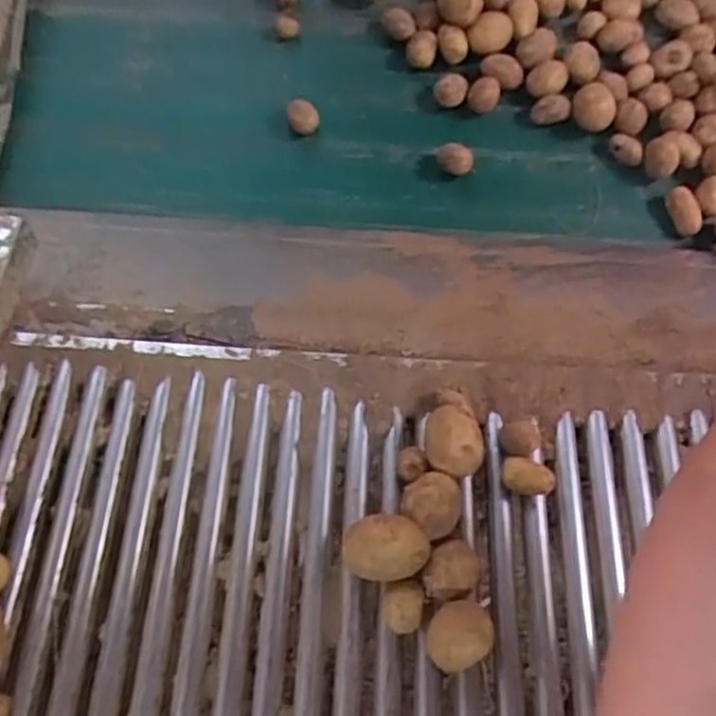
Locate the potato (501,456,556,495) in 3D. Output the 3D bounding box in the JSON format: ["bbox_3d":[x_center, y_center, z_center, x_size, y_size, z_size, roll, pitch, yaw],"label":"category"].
[{"bbox_3d":[0.124,0.089,0.514,0.037,0.033,0.025,15,75,4],"label":"potato"}]

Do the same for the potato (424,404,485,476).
[{"bbox_3d":[0.069,0.061,0.510,0.039,0.048,0.051,-3,75,-1],"label":"potato"}]

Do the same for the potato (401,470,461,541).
[{"bbox_3d":[0.053,0.103,0.493,0.041,0.042,0.040,0,75,0],"label":"potato"}]

